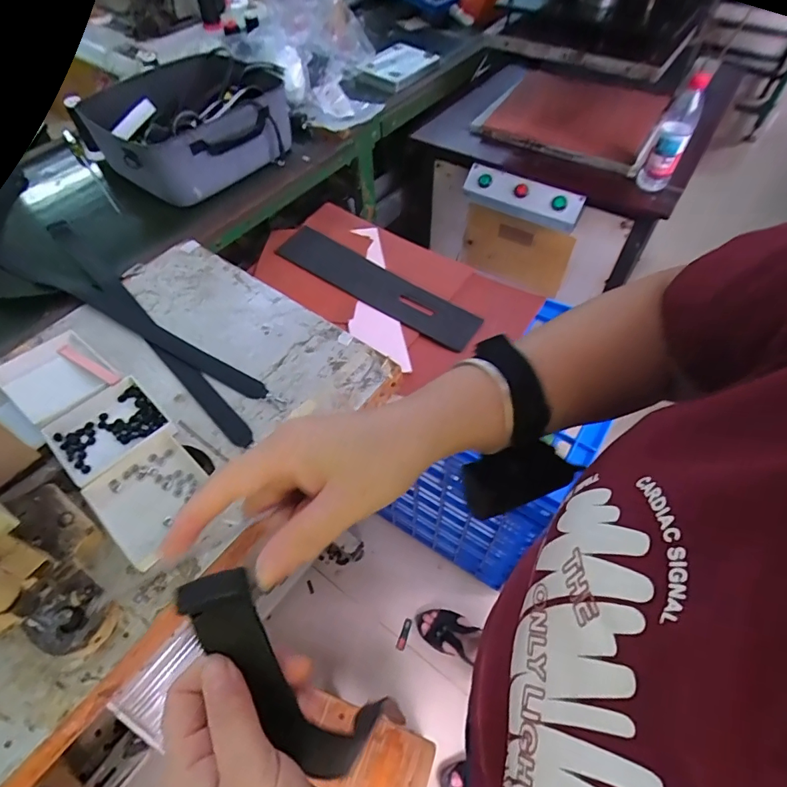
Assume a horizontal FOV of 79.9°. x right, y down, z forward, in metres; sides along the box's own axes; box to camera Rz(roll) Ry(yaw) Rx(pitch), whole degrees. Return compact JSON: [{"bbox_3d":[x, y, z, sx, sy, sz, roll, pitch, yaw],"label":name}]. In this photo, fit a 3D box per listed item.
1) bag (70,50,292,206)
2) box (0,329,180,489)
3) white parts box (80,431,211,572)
[{"bbox_3d":[-0.413,-0.582,1.020,0.280,0.136,0.389,35,63,23],"label":"bag"},{"bbox_3d":[-0.440,0.011,0.666,0.273,0.034,0.130,35,63,23],"label":"box"},{"bbox_3d":[-0.300,0.127,0.591,0.138,0.021,0.120,37,64,24],"label":"white parts box"}]

